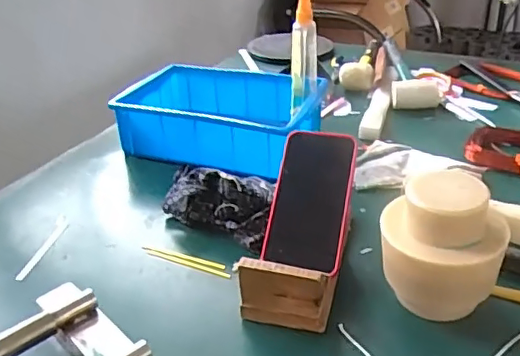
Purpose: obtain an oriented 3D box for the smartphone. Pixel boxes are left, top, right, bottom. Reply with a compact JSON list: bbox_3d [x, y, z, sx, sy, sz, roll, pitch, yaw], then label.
[{"bbox_3d":[0.055,0.022,0.603,0.081,0.015,0.156,8,71,12],"label":"smartphone"}]

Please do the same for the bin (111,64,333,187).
[{"bbox_3d":[-0.060,-0.096,0.877,0.291,0.083,0.212,10,32,21],"label":"bin"}]

